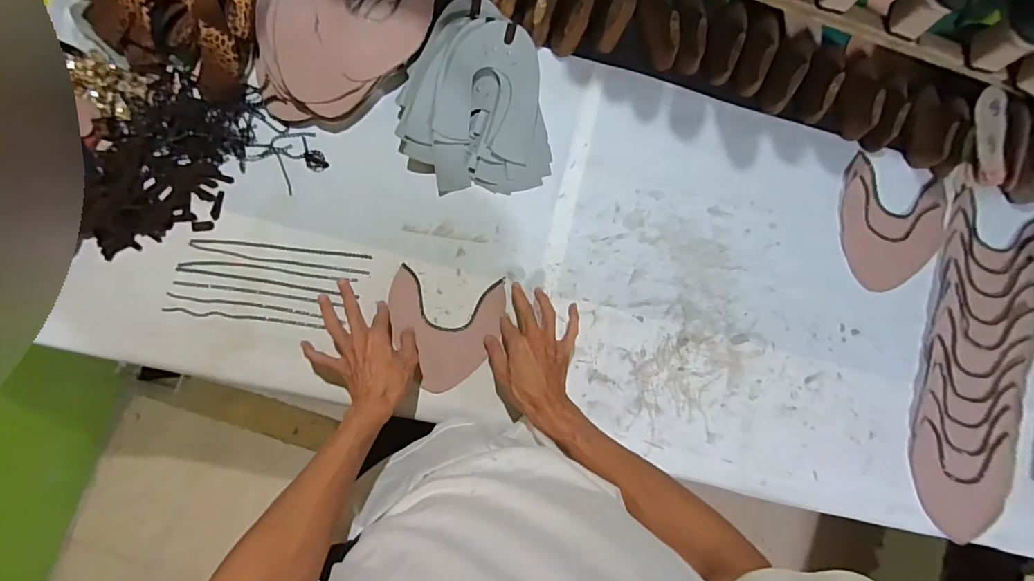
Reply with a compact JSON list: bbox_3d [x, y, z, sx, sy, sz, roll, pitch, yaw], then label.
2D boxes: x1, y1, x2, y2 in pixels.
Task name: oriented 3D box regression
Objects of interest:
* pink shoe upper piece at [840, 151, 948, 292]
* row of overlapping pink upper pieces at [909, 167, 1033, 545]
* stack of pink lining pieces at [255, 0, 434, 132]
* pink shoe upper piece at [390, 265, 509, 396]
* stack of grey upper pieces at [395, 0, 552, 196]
[{"bbox_3d":[0.582,-0.100,0.751,0.169,0.010,0.196,22,83,0],"label":"pink shoe upper piece"},{"bbox_3d":[0.719,0.100,0.741,0.178,0.020,0.531,12,85,-4],"label":"row of overlapping pink upper pieces"},{"bbox_3d":[-0.246,-0.344,0.670,0.217,0.048,0.227,14,85,-4],"label":"stack of pink lining pieces"},{"bbox_3d":[-0.103,0.058,0.669,0.155,0.006,0.160,8,84,-5],"label":"pink shoe upper piece"},{"bbox_3d":[-0.066,-0.262,0.660,0.206,0.087,0.252,-14,87,-6],"label":"stack of grey upper pieces"}]

